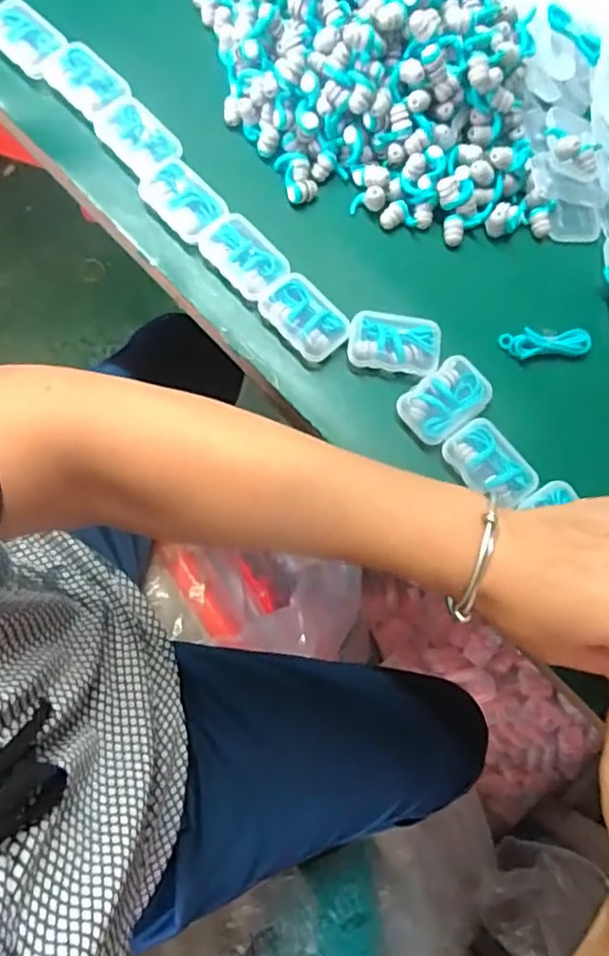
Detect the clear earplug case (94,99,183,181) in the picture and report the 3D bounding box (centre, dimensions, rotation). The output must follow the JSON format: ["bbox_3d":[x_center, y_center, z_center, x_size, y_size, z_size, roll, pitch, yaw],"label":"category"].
[{"bbox_3d":[-0.109,-0.223,0.402,0.036,0.013,0.056,-39,82,-12],"label":"clear earplug case"}]

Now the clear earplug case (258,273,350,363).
[{"bbox_3d":[0.001,-0.100,0.383,0.054,0.014,0.036,45,77,7],"label":"clear earplug case"}]

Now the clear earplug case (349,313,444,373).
[{"bbox_3d":[0.056,-0.084,0.383,0.056,0.013,0.036,12,76,-1],"label":"clear earplug case"}]

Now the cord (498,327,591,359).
[{"bbox_3d":[0.153,-0.086,0.389,0.055,0.010,0.016,-2,76,-4],"label":"cord"}]

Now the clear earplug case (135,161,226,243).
[{"bbox_3d":[-0.077,-0.177,0.394,0.035,0.017,0.058,-42,82,-12],"label":"clear earplug case"}]

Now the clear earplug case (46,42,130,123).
[{"bbox_3d":[-0.144,-0.263,0.408,0.053,0.015,0.033,45,77,7],"label":"clear earplug case"}]

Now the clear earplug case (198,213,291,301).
[{"bbox_3d":[-0.037,-0.138,0.388,0.035,0.016,0.055,-41,82,-12],"label":"clear earplug case"}]

